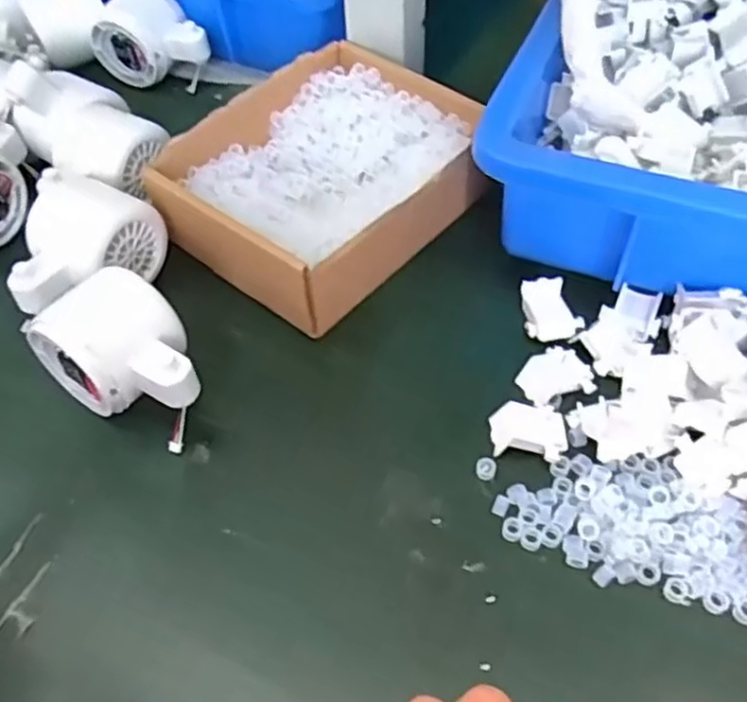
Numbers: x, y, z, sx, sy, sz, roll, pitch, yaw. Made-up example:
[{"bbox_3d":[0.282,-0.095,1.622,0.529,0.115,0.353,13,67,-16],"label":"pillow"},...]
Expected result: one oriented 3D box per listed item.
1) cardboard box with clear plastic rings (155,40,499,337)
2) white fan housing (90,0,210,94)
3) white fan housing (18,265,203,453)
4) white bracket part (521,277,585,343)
[{"bbox_3d":[-0.027,-0.104,0.425,0.144,0.047,0.177,34,62,26],"label":"cardboard box with clear plastic rings"},{"bbox_3d":[-0.163,-0.226,0.527,0.079,0.048,0.062,30,60,24],"label":"white fan housing"},{"bbox_3d":[-0.117,0.002,0.348,0.082,0.054,0.056,28,59,23],"label":"white fan housing"},{"bbox_3d":[0.093,-0.022,0.379,0.029,0.009,0.037,-7,52,-2],"label":"white bracket part"}]

